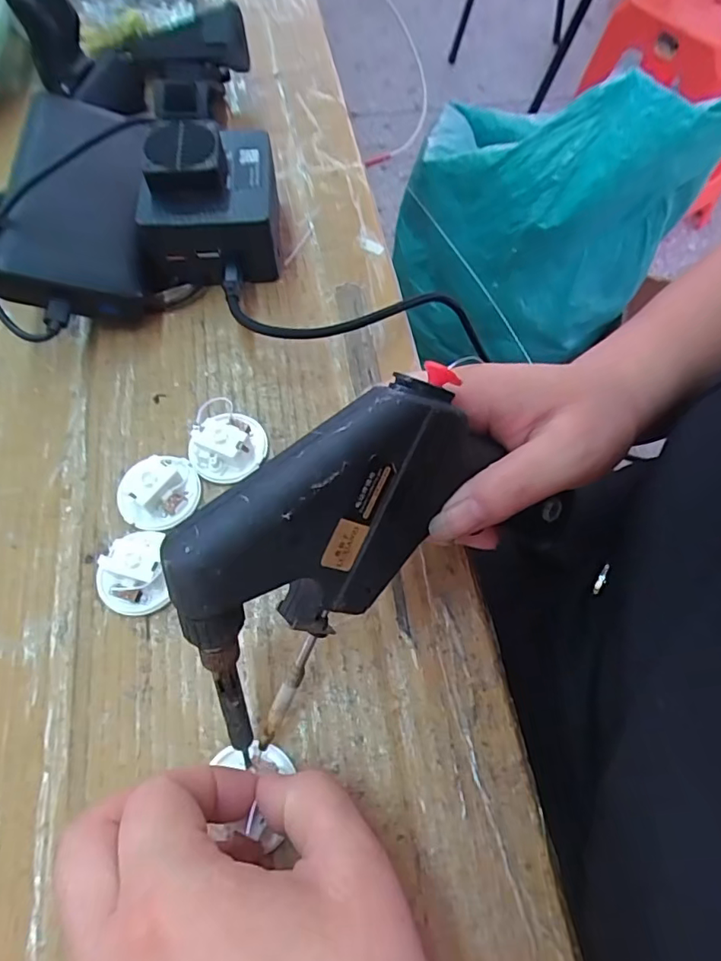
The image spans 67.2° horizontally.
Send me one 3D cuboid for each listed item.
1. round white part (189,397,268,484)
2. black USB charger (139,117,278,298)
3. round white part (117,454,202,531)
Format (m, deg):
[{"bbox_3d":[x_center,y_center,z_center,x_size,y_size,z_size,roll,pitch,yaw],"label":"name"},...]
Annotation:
[{"bbox_3d":[-0.066,-0.019,0.270,0.037,0.016,0.039,0,64,0],"label":"round white part"},{"bbox_3d":[-0.087,-0.160,0.312,0.078,0.060,0.073,-6,64,-3],"label":"black USB charger"},{"bbox_3d":[-0.097,0.004,0.259,0.036,0.016,0.035,0,64,0],"label":"round white part"}]

